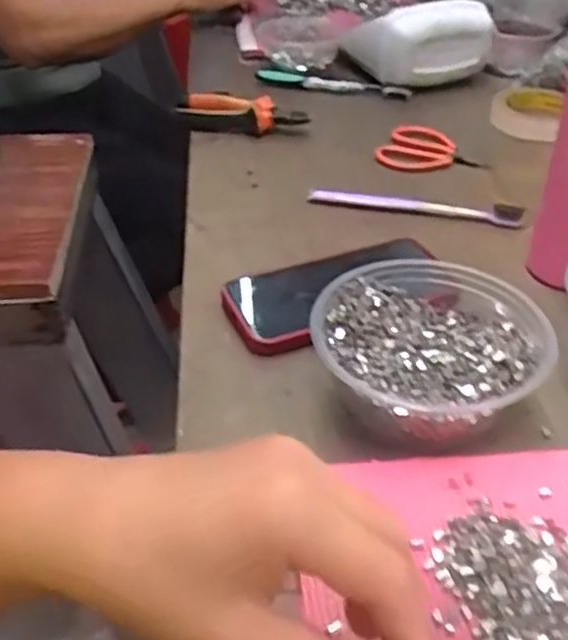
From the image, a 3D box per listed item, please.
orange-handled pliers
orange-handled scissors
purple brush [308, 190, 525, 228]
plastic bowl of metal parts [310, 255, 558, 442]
[{"bbox_3d":[-0.045,-0.218,0.770,0.130,0.033,0.044,11,41,13],"label":"orange-handled pliers"},{"bbox_3d":[0.150,-0.172,0.730,0.104,0.016,0.077,9,40,11],"label":"orange-handled scissors"},{"bbox_3d":[0.116,-0.105,0.638,0.183,0.014,0.024,10,41,13],"label":"purple brush"},{"bbox_3d":[0.087,0.020,0.442,0.138,0.061,0.124,6,39,6],"label":"plastic bowl of metal parts"}]

